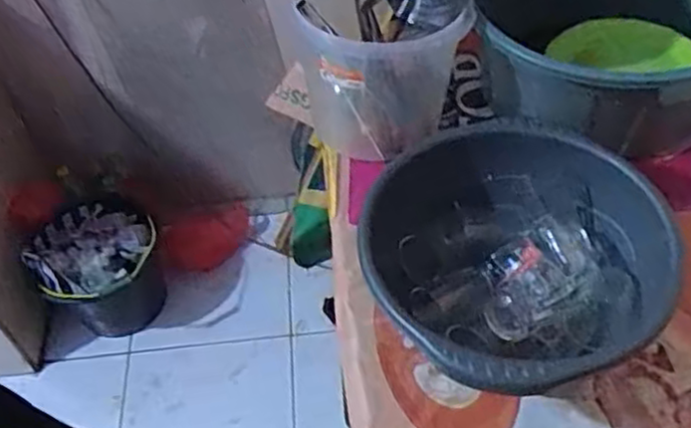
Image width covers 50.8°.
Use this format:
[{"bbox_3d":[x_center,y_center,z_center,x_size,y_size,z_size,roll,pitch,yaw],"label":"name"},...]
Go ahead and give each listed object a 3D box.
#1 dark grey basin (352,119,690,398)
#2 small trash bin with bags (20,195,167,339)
[{"bbox_3d":[0.189,0.060,0.876,0.352,0.162,0.329,-3,50,3],"label":"dark grey basin"},{"bbox_3d":[-0.559,0.148,1.715,0.270,0.272,0.238,-29,54,-18],"label":"small trash bin with bags"}]

